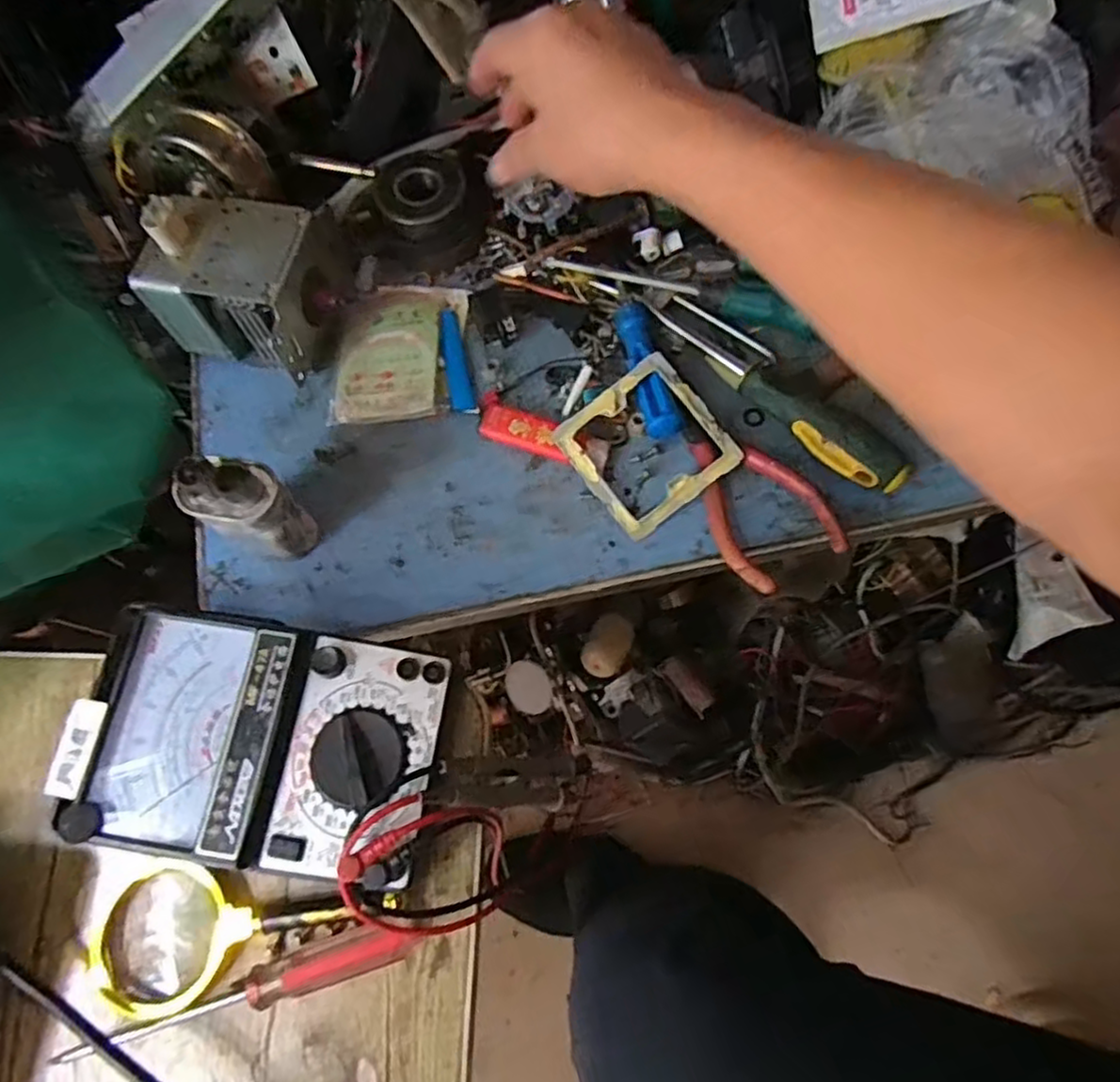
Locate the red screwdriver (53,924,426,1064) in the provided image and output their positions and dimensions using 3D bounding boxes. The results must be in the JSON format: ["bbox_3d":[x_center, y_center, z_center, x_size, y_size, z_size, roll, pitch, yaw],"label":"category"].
[{"bbox_3d":[-0.152,0.211,0.328,0.173,0.019,0.018,-15,70,-4],"label":"red screwdriver"}]

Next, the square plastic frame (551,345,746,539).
[{"bbox_3d":[0.052,-0.057,0.417,0.082,0.005,0.083,-38,84,2],"label":"square plastic frame"}]

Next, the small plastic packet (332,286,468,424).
[{"bbox_3d":[-0.105,-0.123,0.454,0.079,0.010,0.102,1,70,2],"label":"small plastic packet"}]

